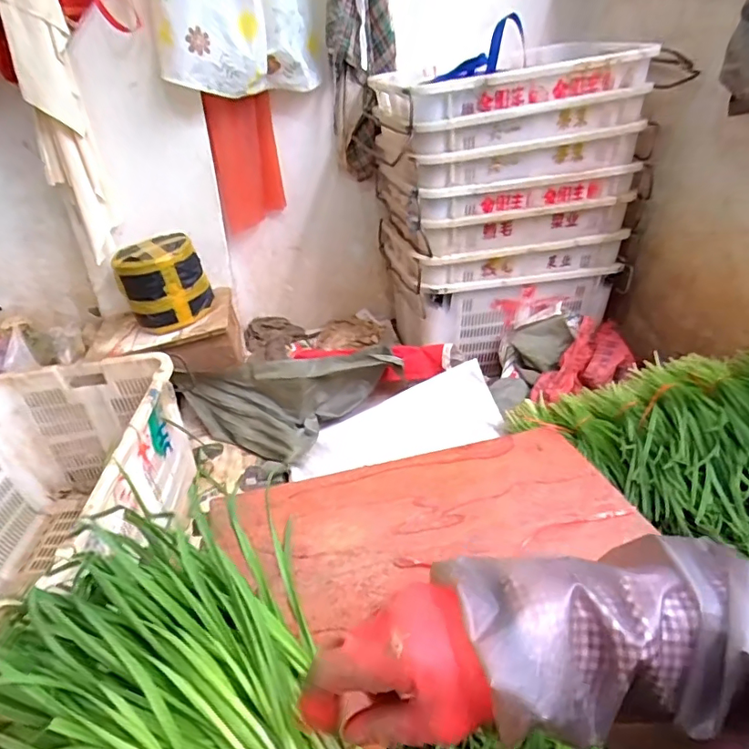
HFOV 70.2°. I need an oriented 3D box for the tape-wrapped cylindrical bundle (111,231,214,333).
[{"bbox_3d":[-0.606,-0.258,1.549,0.242,0.236,0.228,-15,35,-19],"label":"tape-wrapped cylindrical bundle"}]

